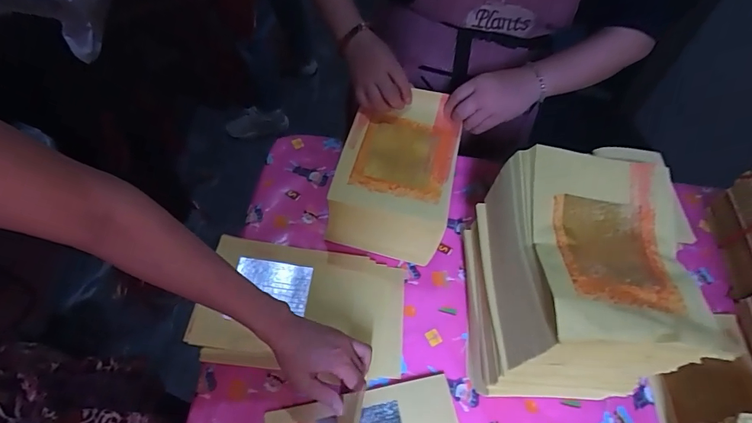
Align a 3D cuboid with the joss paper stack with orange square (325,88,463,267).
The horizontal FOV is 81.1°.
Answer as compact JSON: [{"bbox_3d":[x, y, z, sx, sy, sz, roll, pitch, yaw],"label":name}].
[{"bbox_3d":[0.031,-0.060,0.671,0.161,0.130,0.220,12,58,3],"label":"joss paper stack with orange square"}]

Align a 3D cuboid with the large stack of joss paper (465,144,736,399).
[{"bbox_3d":[0.226,0.085,0.526,0.181,0.232,0.227,4,58,-2],"label":"large stack of joss paper"}]

